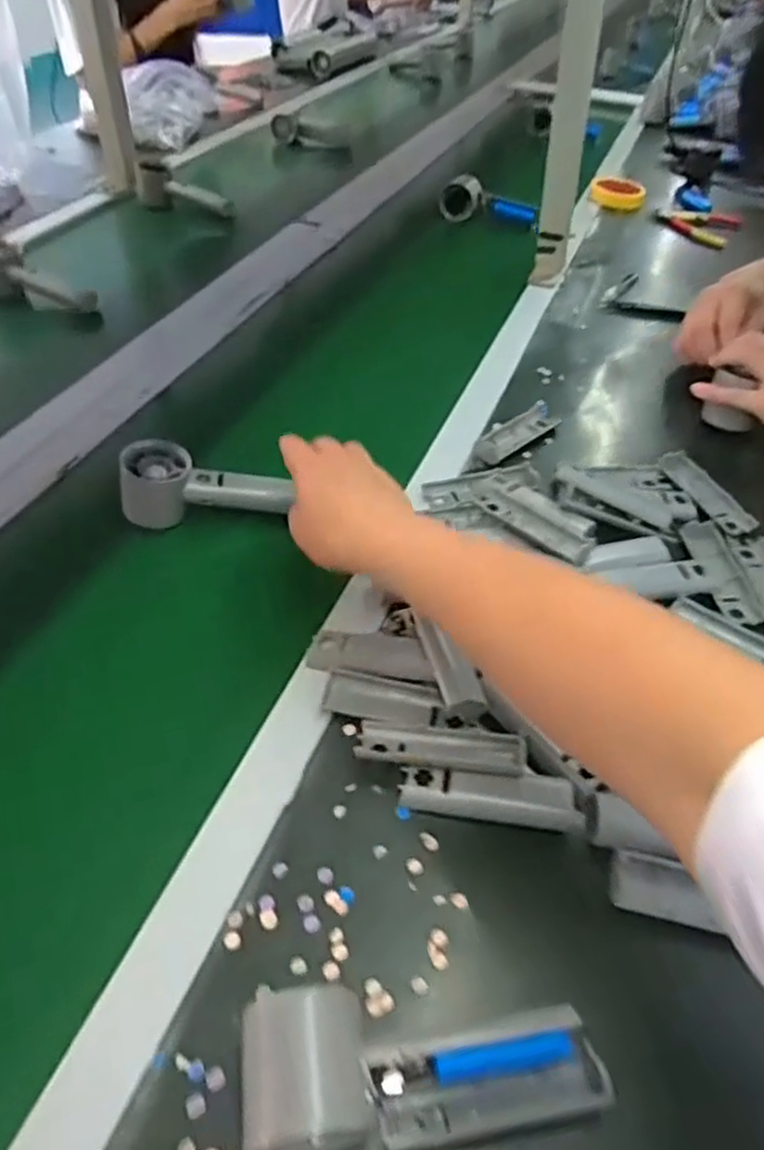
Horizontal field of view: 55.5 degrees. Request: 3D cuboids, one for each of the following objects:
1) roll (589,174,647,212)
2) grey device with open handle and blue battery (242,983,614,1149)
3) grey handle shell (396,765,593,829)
[{"bbox_3d":[0.422,-0.685,1.301,0.102,0.035,0.104,14,46,10],"label":"roll"},{"bbox_3d":[0.020,0.226,0.334,0.160,0.045,0.060,-1,46,-5],"label":"grey device with open handle and blue battery"},{"bbox_3d":[0.067,0.136,0.447,0.108,0.016,0.031,7,46,2],"label":"grey handle shell"}]

